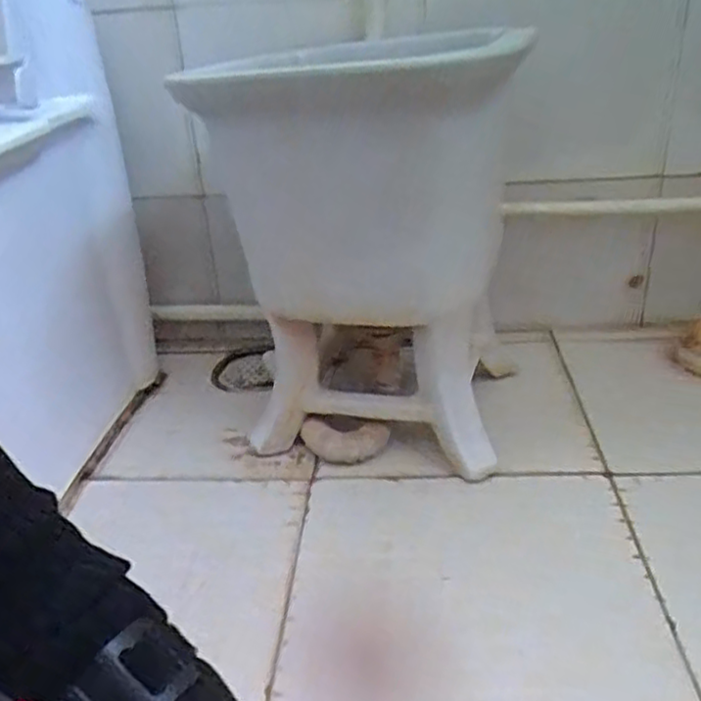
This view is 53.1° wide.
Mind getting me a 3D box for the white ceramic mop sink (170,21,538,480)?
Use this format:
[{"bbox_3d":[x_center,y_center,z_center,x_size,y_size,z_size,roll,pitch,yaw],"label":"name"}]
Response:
[{"bbox_3d":[0.039,-0.097,0.789,0.276,0.453,0.424,6,29,19],"label":"white ceramic mop sink"}]

